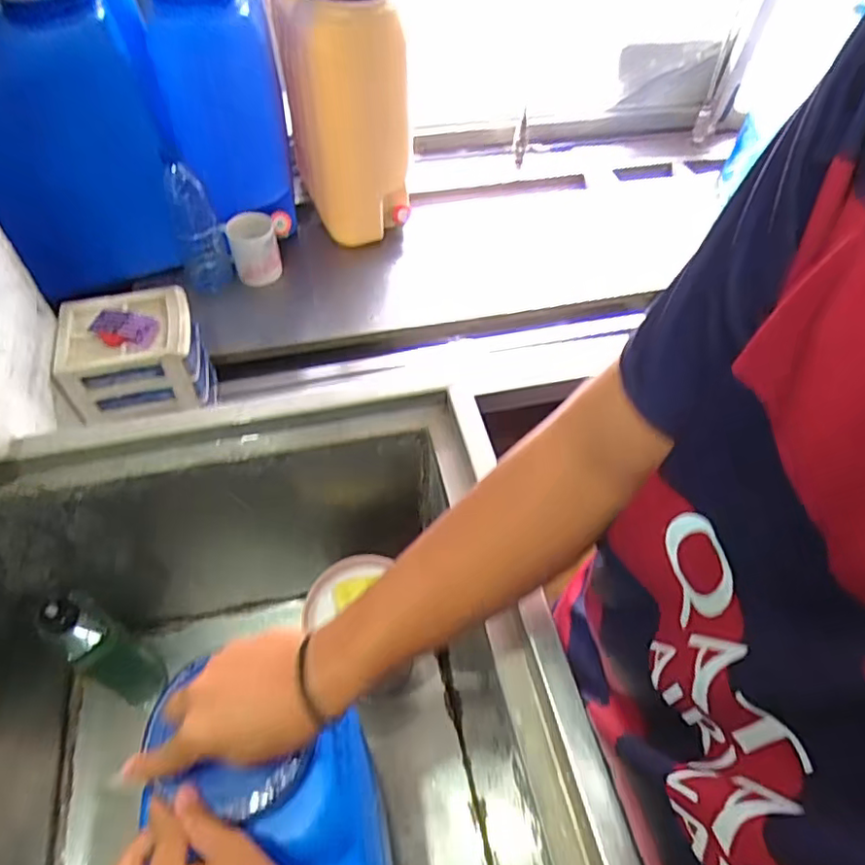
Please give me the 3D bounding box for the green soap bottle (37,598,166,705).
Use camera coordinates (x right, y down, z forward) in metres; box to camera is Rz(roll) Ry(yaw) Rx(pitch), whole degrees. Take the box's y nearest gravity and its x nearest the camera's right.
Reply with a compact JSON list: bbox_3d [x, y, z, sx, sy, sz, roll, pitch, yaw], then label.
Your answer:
[{"bbox_3d":[-0.407,0.264,0.751,0.088,0.240,0.067,27,57,16],"label":"green soap bottle"}]

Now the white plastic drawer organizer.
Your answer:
[{"bbox_3d":[-0.413,-0.109,0.852,0.174,0.123,0.137,-12,55,-12],"label":"white plastic drawer organizer"}]

